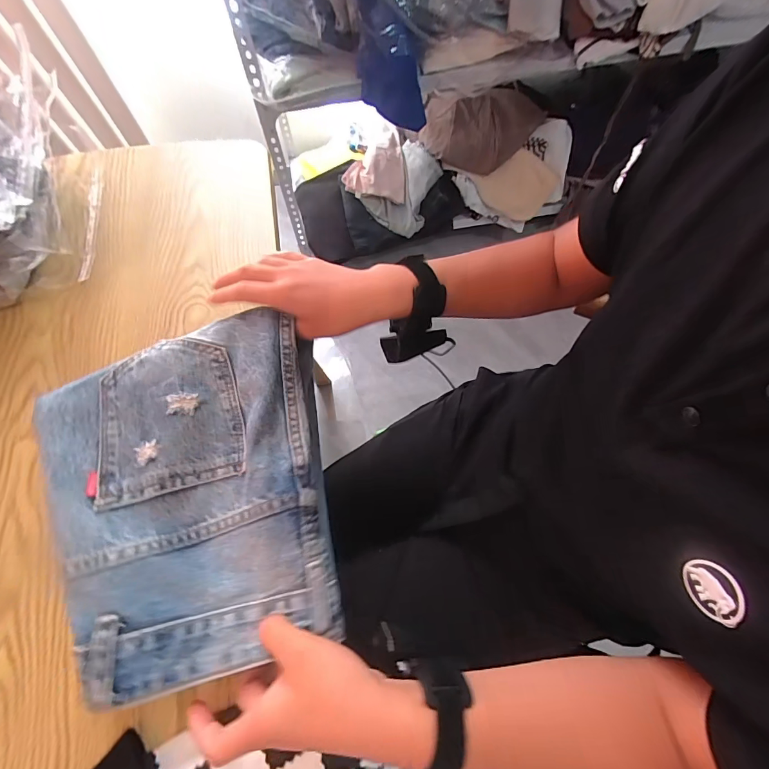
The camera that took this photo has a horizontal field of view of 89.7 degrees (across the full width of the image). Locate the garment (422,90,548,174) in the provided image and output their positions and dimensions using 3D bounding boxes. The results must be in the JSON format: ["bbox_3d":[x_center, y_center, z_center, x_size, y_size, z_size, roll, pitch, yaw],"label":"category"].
[{"bbox_3d":[0.302,-0.765,1.157,0.375,0.097,0.229,-3,69,-1],"label":"garment"}]

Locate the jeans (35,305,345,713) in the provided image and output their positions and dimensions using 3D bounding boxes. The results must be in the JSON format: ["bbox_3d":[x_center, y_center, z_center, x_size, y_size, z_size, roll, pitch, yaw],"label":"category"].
[{"bbox_3d":[-0.172,0.087,0.338,0.230,0.048,0.284,-9,69,-4],"label":"jeans"}]

